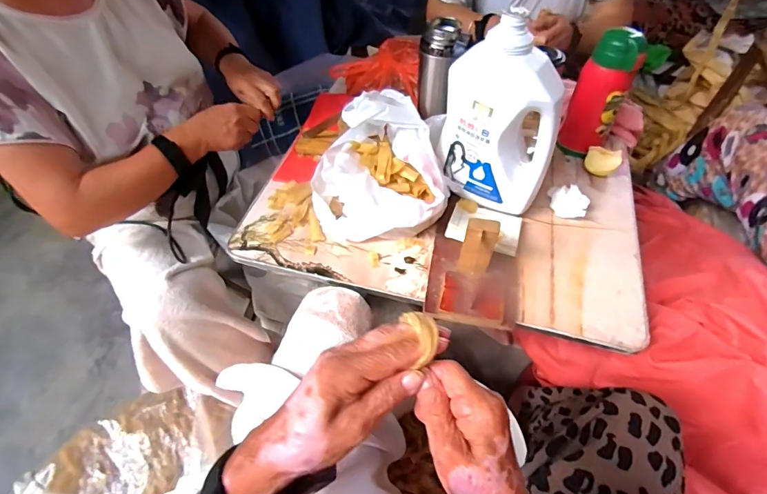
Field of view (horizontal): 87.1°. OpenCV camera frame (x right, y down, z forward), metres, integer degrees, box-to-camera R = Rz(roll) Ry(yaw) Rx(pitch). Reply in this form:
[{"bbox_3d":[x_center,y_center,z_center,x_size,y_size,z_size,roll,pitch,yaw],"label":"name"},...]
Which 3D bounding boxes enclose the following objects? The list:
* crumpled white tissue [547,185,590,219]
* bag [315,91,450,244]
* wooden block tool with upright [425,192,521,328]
[{"bbox_3d":[0.286,-0.070,0.630,0.060,0.029,0.044,24,58,18],"label":"crumpled white tissue"},{"bbox_3d":[-0.004,-0.133,0.612,0.207,0.154,0.225,3,54,4],"label":"bag"},{"bbox_3d":[0.127,0.002,0.538,0.119,0.104,0.191,8,54,8],"label":"wooden block tool with upright"}]

